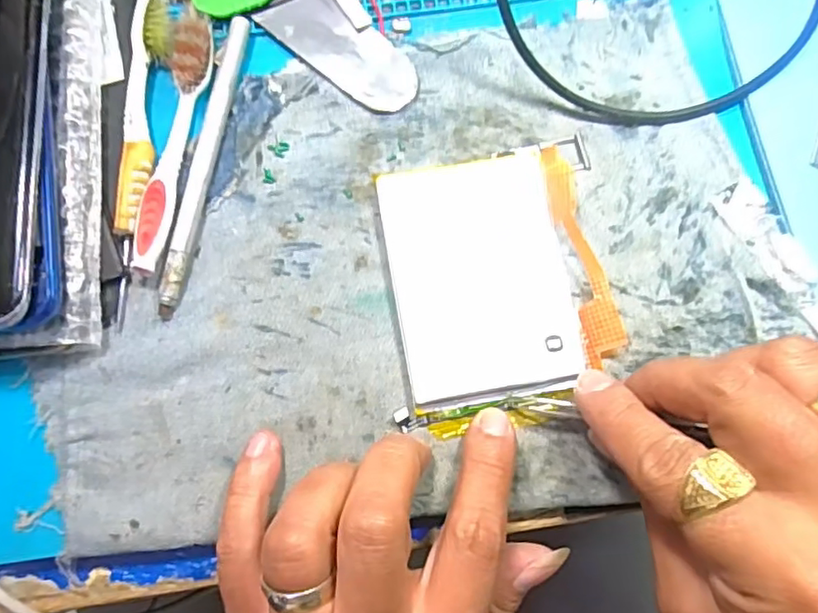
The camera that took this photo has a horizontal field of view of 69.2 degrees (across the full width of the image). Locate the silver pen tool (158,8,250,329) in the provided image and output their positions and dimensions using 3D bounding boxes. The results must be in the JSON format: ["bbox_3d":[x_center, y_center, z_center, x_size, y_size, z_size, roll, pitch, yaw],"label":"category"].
[{"bbox_3d":[-0.081,-0.057,0.234,0.007,0.007,0.123,11,77,2],"label":"silver pen tool"}]

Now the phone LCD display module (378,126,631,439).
[{"bbox_3d":[0.034,-0.010,0.226,0.081,0.009,0.106,-8,79,-2],"label":"phone LCD display module"}]

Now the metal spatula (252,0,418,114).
[{"bbox_3d":[-0.027,-0.108,0.247,0.069,0.004,0.029,41,80,8],"label":"metal spatula"}]

